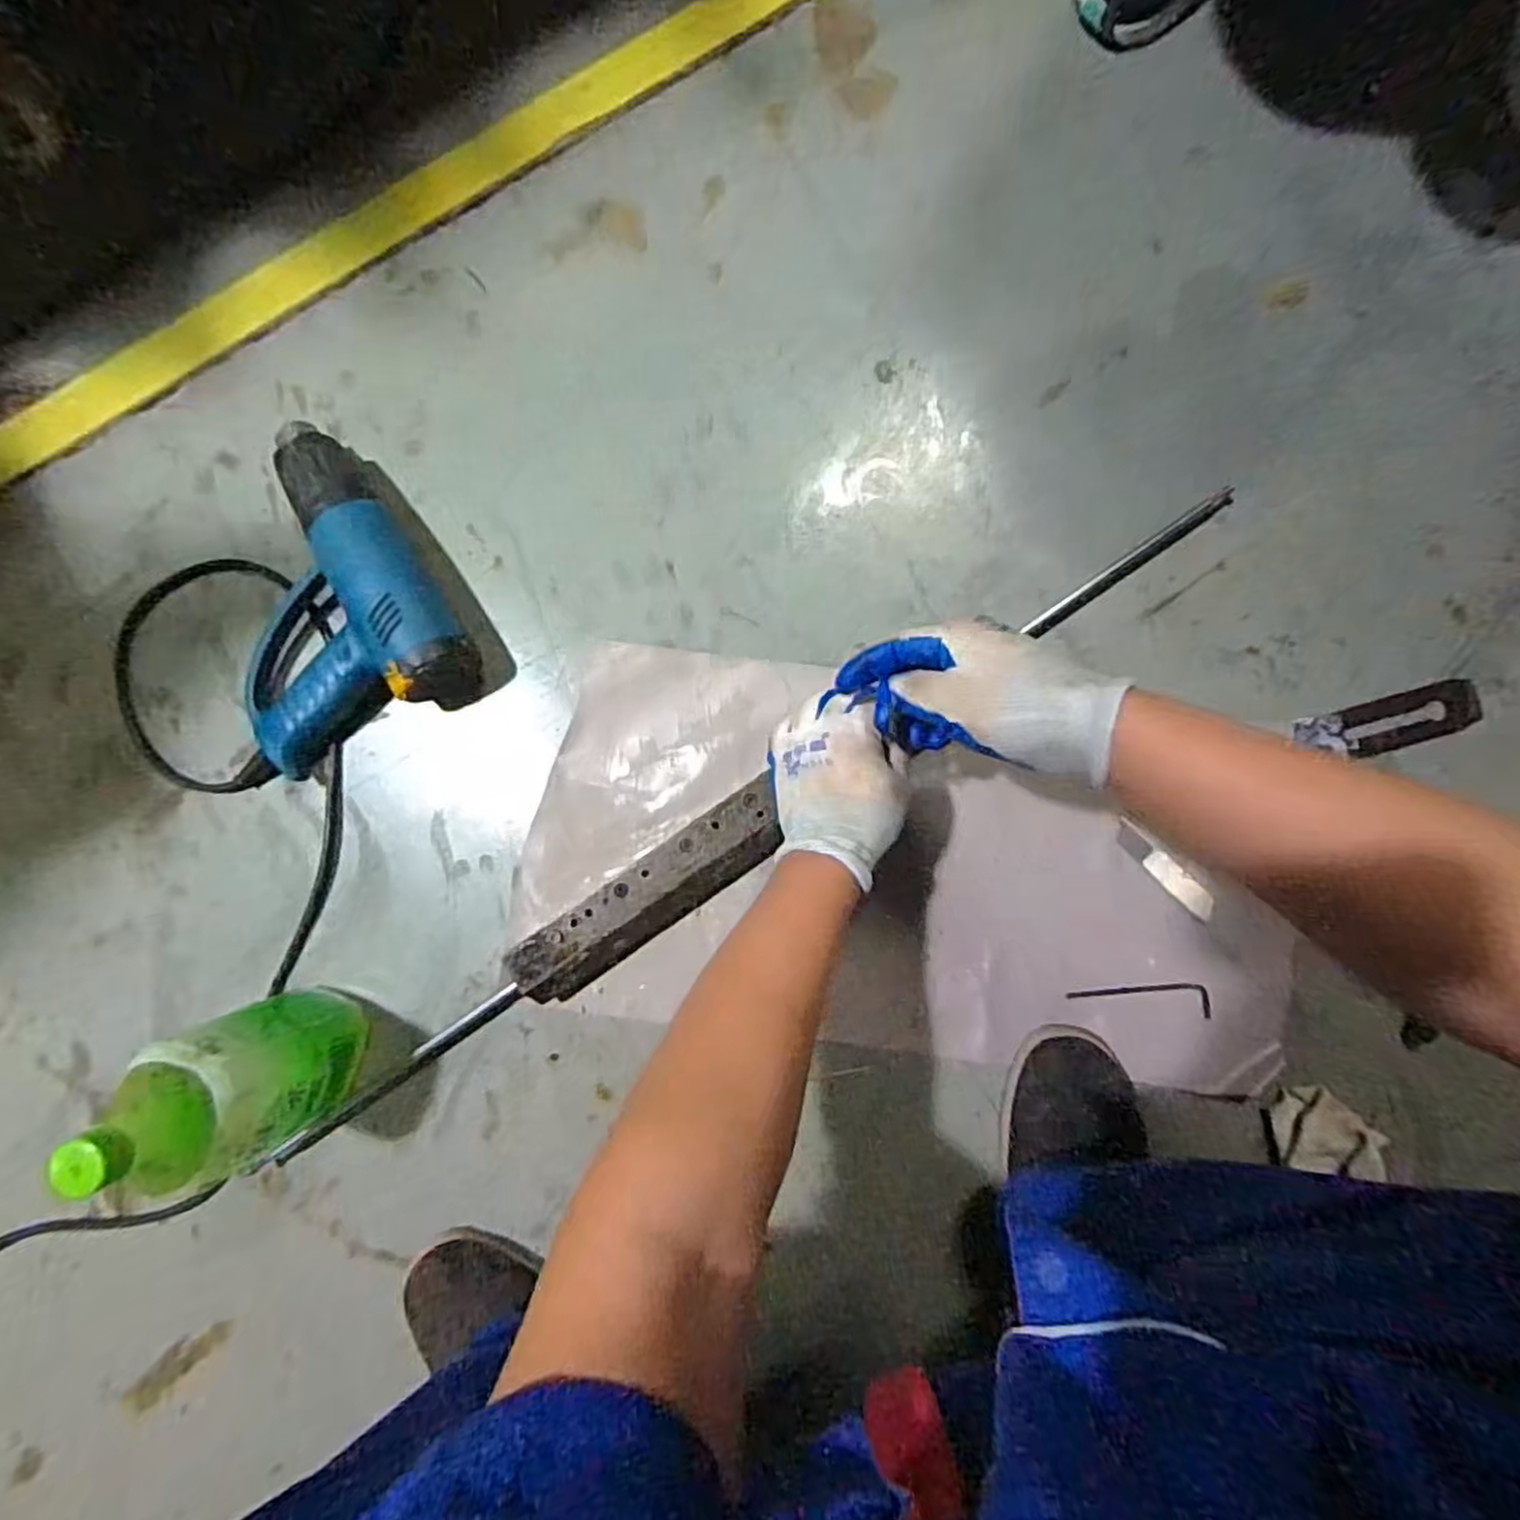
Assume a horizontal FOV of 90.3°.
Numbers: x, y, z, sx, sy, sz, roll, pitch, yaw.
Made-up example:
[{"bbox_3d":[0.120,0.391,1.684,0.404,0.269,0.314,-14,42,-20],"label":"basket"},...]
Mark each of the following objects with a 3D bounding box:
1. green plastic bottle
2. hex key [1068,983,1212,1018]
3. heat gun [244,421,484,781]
[{"bbox_3d":[-0.345,0.220,0.507,0.088,0.214,0.097,-31,87,-2],"label":"green plastic bottle"},{"bbox_3d":[0.308,0.189,0.614,0.111,0.004,0.025,6,89,7],"label":"hex key"},{"bbox_3d":[-0.351,-0.134,0.600,0.187,0.076,0.245,-26,86,-2],"label":"heat gun"}]

